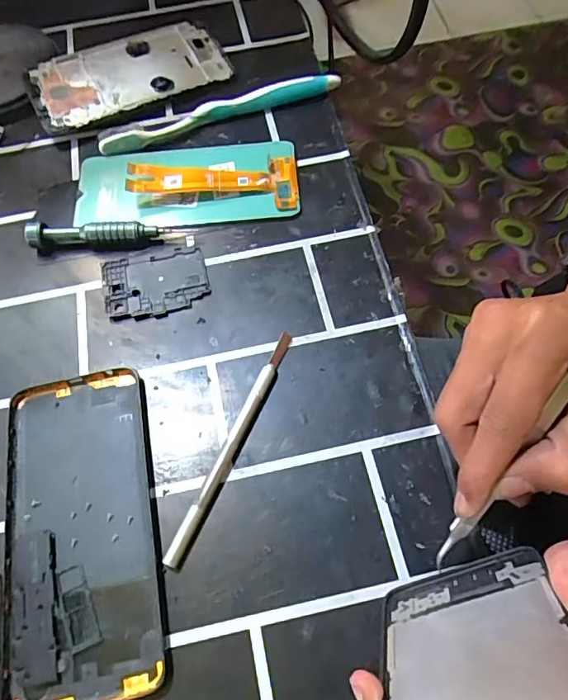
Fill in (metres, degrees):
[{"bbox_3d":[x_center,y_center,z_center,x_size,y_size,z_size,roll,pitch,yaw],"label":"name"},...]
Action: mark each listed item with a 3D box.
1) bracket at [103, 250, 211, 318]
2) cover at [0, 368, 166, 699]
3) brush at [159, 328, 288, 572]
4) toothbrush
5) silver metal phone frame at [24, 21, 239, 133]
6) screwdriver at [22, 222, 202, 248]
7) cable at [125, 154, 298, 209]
[{"bbox_3d":[-0.083,-0.043,0.321,0.066,0.005,0.044,-8,64,-1],"label":"bracket"},{"bbox_3d":[-0.106,0.090,0.258,0.074,0.005,0.161,-12,64,-3],"label":"cover"},{"bbox_3d":[-0.027,0.049,0.274,0.008,0.007,0.138,22,67,13],"label":"brush"},{"bbox_3d":[-0.047,-0.182,0.382,0.185,0.021,0.022,-18,64,-5],"label":"toothbrush"},{"bbox_3d":[-0.122,-0.218,0.392,0.152,0.007,0.067,-25,79,-11],"label":"silver metal phone frame"},{"bbox_3d":[-0.116,-0.078,0.331,0.107,0.017,0.013,-5,64,1],"label":"screwdriver"},{"bbox_3d":[-0.049,-0.120,0.350,0.115,0.016,0.045,-2,64,2],"label":"cable"}]

